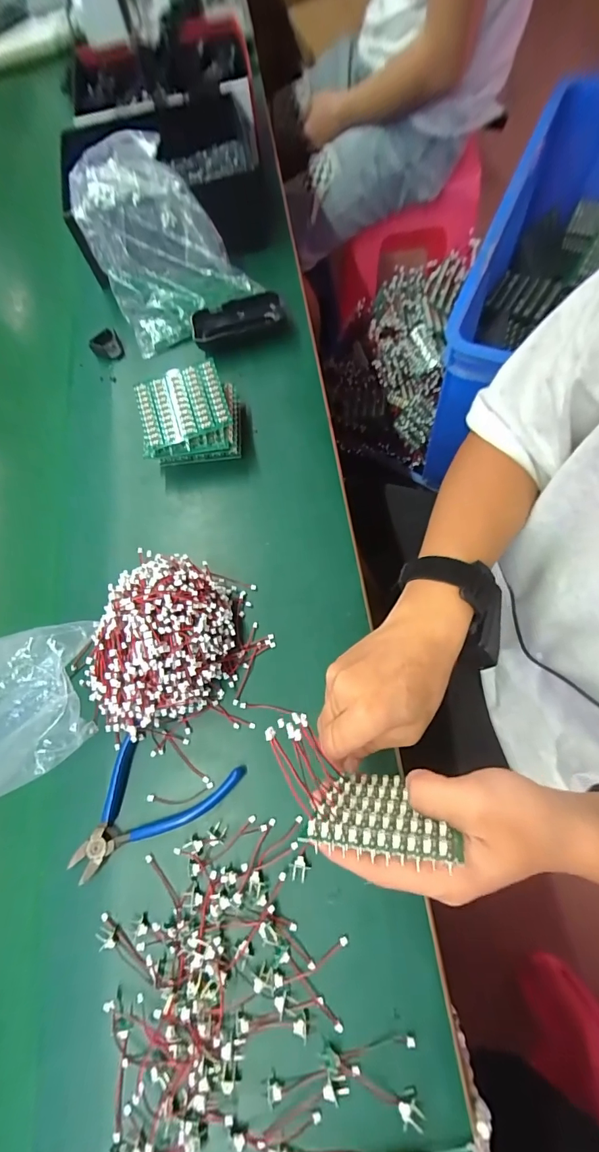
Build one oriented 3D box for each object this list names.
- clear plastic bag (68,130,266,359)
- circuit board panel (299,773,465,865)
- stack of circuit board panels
[{"bbox_3d":[-0.166,-0.392,0.486,0.151,0.116,0.181,-30,70,-5],"label":"clear plastic bag"},{"bbox_3d":[0.050,0.137,0.246,0.076,0.080,0.006,-2,87,18],"label":"circuit board panel"},{"bbox_3d":[-0.112,-0.164,0.440,0.100,0.058,0.086,-9,70,2],"label":"stack of circuit board panels"}]

